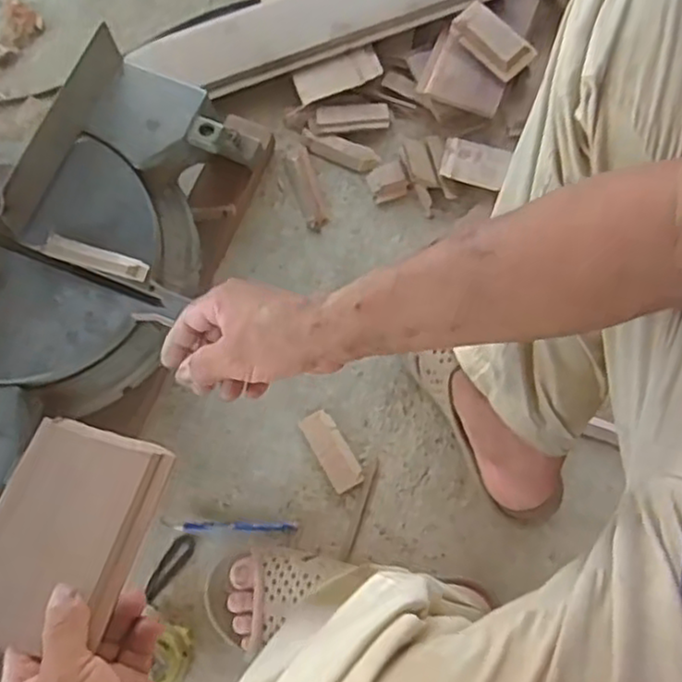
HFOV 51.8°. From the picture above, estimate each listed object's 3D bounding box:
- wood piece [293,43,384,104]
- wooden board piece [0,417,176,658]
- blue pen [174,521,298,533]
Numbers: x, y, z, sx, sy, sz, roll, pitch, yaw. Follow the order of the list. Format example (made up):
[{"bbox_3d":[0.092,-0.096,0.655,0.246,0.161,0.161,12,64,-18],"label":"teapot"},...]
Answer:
[{"bbox_3d":[-0.002,-0.310,0.819,0.101,0.010,0.039,-23,94,0],"label":"wood piece"},{"bbox_3d":[-0.183,0.125,0.467,0.096,0.009,0.147,19,57,-5],"label":"wooden board piece"},{"bbox_3d":[-0.104,0.185,0.699,0.120,0.007,0.009,1,75,-1],"label":"blue pen"}]

